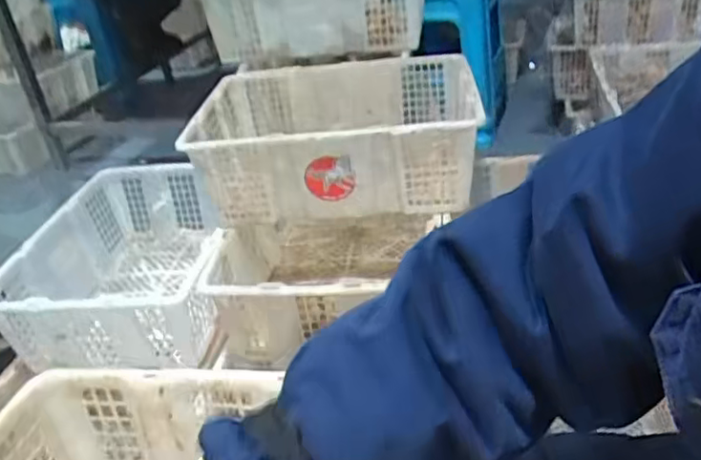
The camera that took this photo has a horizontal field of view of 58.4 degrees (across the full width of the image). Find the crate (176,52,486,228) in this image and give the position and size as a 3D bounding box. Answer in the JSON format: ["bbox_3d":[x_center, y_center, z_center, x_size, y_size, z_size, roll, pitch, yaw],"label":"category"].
[{"bbox_3d":[-0.017,-0.180,1.153,0.470,0.162,0.412,-5,30,4],"label":"crate"}]

